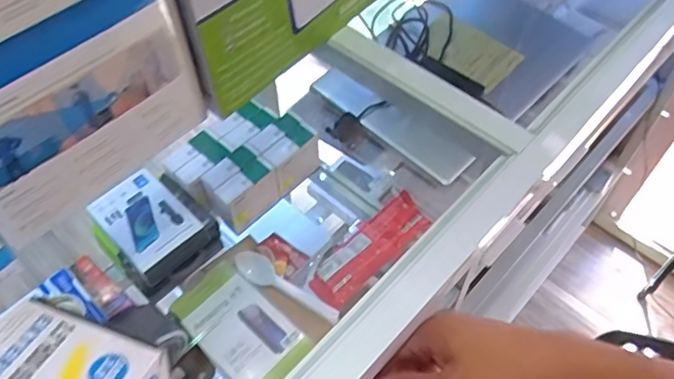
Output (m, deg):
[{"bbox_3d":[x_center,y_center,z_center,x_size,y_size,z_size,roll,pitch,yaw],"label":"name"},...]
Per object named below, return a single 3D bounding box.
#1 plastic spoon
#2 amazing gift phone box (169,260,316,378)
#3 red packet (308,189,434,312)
[{"bbox_3d":[-0.061,0.117,0.659,0.139,0.022,0.031,27,57,21],"label":"plastic spoon"},{"bbox_3d":[-0.111,0.156,0.633,0.157,0.016,0.088,36,61,26],"label":"amazing gift phone box"},{"bbox_3d":[0.044,0.072,0.686,0.061,0.030,0.174,38,63,25],"label":"red packet"}]

